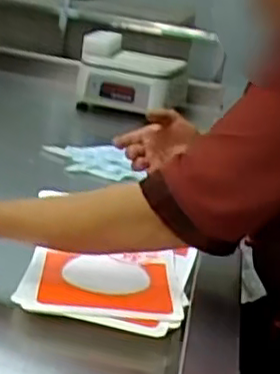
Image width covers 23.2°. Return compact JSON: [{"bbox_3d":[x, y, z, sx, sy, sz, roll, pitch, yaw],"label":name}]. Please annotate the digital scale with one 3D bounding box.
[{"bbox_3d":[-0.020,-0.319,1.901,0.301,0.176,0.354,7,17,-3],"label":"digital scale"}]

